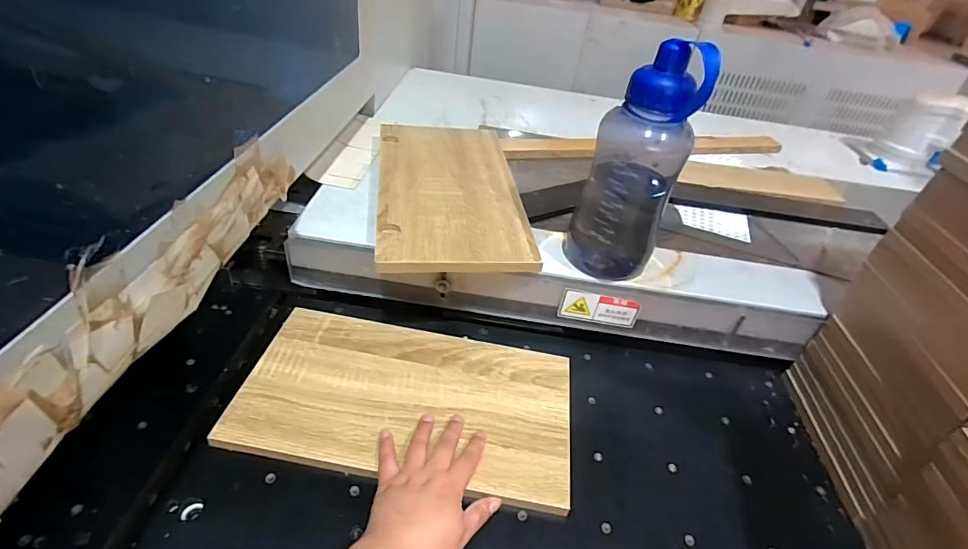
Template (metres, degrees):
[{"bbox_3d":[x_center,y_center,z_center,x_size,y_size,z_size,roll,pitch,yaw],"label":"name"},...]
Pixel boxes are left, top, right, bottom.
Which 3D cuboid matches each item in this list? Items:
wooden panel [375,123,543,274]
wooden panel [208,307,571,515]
[{"bbox_3d":[-0.050,-0.128,0.683,0.195,0.014,0.365,-1,42,-10],"label":"wooden panel"},{"bbox_3d":[-0.082,0.136,0.544,0.361,0.018,0.200,9,42,3],"label":"wooden panel"}]

